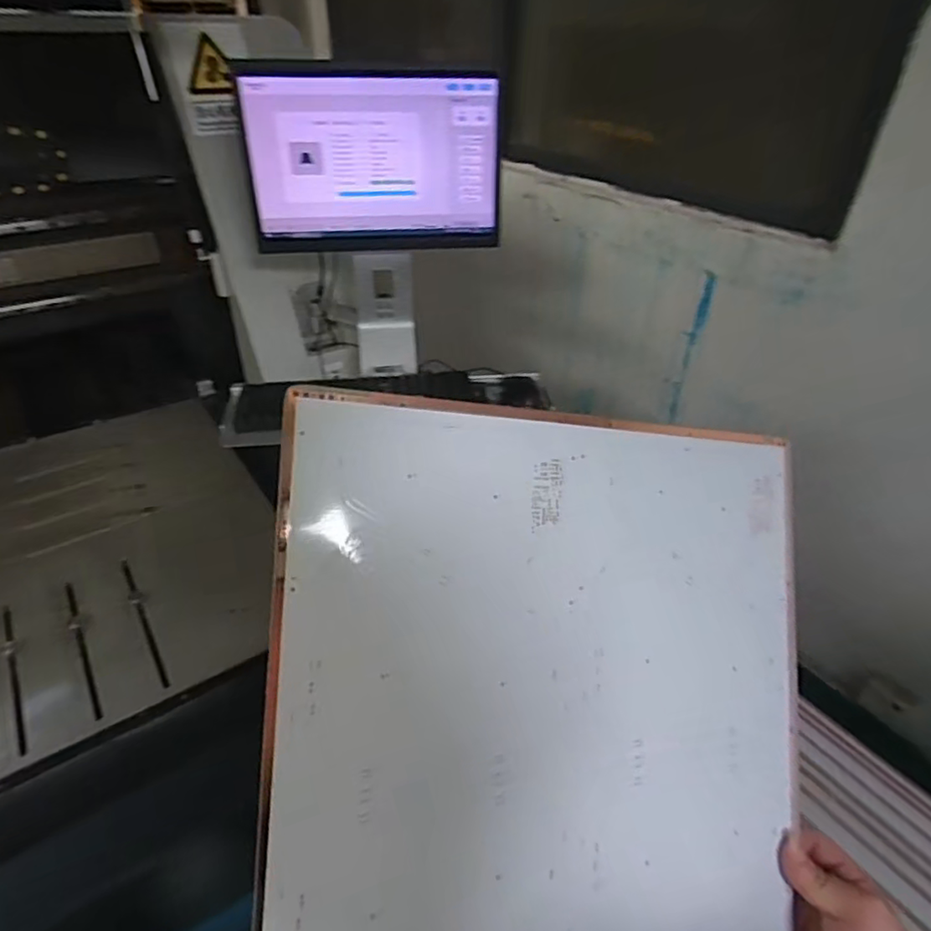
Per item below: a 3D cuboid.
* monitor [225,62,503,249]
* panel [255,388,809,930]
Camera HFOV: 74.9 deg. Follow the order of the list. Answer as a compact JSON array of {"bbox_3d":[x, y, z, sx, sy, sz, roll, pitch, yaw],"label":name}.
[{"bbox_3d":[-0.153,-0.515,1.041,0.425,0.274,0.041,-5,36,-9],"label":"monitor"},{"bbox_3d":[0.063,0.173,0.359,0.344,0.407,0.008,3,-6,-20],"label":"panel"}]

